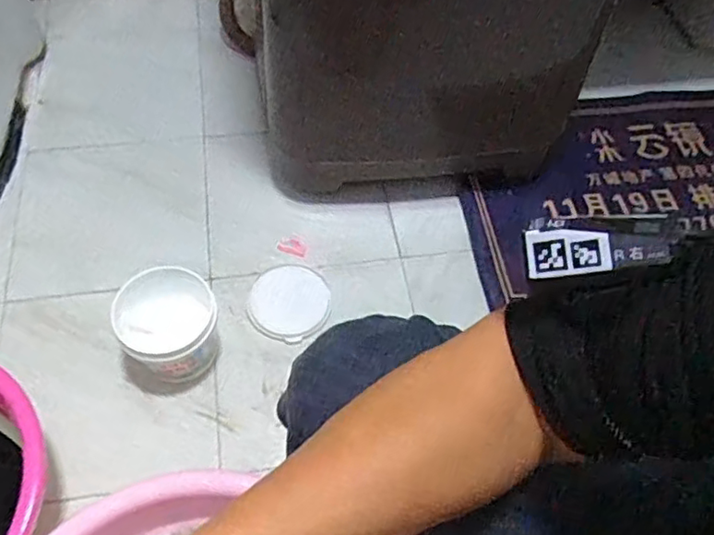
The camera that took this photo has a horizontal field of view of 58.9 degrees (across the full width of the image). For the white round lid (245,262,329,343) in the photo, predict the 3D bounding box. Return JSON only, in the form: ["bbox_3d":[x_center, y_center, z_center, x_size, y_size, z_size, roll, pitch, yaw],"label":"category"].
[{"bbox_3d":[-0.102,0.051,0.962,0.121,0.012,0.128,2,57,-3],"label":"white round lid"}]

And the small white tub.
[{"bbox_3d":[-0.250,0.080,0.851,0.127,0.108,0.128,2,57,-3],"label":"small white tub"}]

